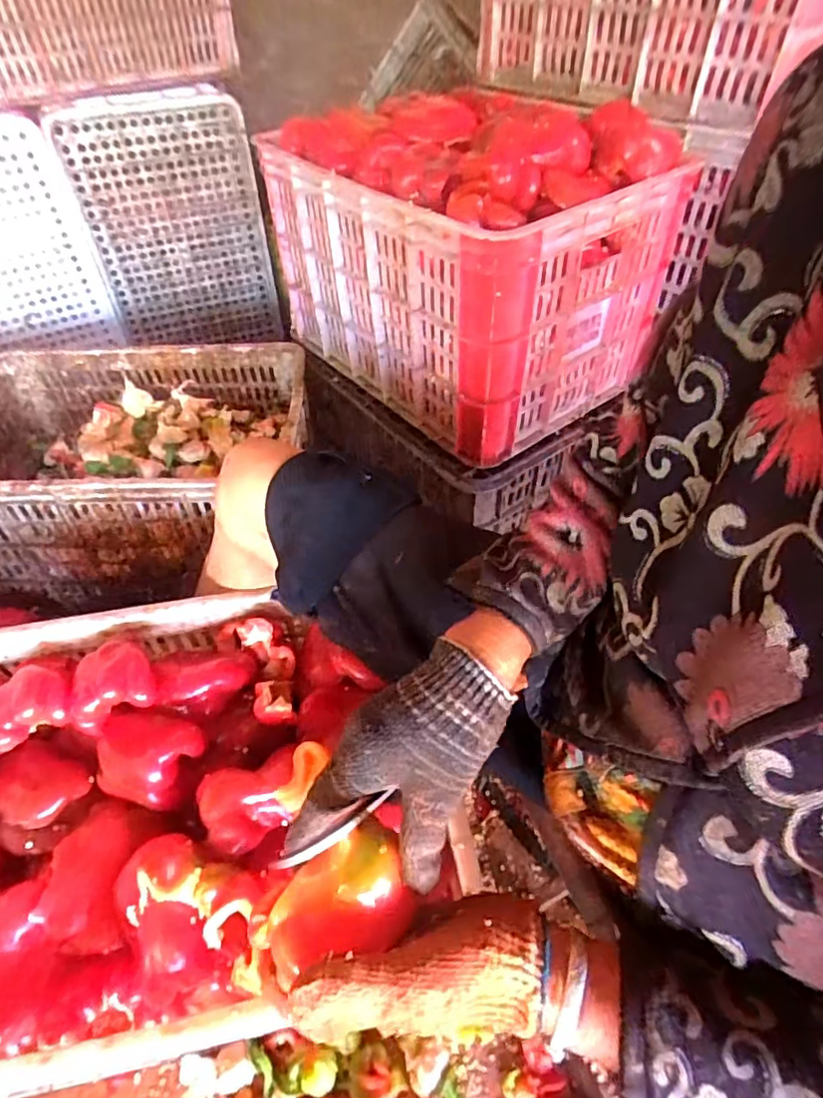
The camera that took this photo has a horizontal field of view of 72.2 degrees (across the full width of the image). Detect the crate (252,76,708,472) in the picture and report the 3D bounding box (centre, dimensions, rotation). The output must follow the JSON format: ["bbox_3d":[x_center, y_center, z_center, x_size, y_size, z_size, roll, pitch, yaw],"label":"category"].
[{"bbox_3d":[0.059,-0.404,0.780,0.321,0.330,0.467,-31,55,-25],"label":"crate"}]

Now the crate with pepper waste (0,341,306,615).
[{"bbox_3d":[-0.431,-0.129,0.907,0.521,0.240,0.372,-5,48,-4],"label":"crate with pepper waste"}]

